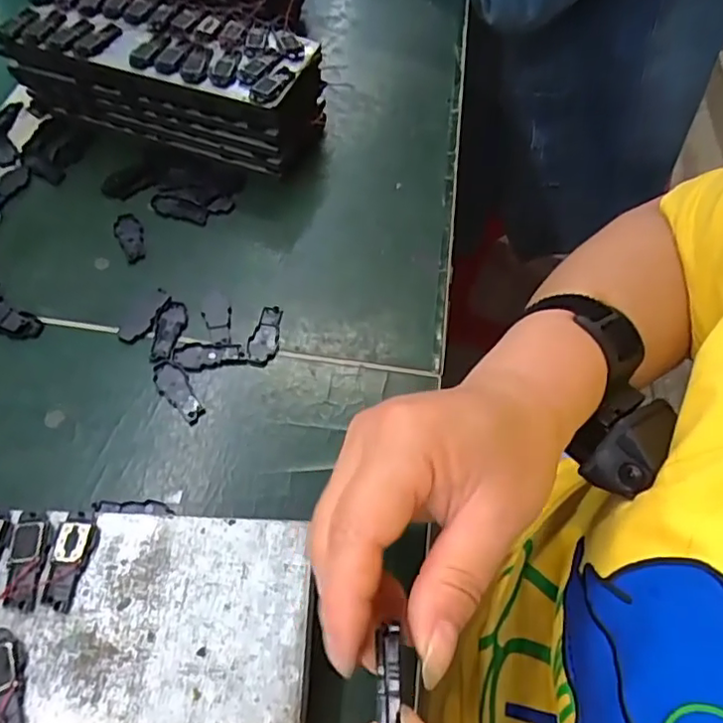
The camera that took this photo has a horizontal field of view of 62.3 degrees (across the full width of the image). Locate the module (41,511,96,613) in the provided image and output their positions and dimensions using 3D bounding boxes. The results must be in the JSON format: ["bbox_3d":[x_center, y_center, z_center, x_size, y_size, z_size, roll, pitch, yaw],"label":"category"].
[{"bbox_3d":[-0.116,0.079,0.240,0.014,0.004,0.038,2,57,-2],"label":"module"}]

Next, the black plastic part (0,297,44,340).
[{"bbox_3d":[-0.204,-0.026,0.336,0.050,0.007,0.020,23,58,12],"label":"black plastic part"}]

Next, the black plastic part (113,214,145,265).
[{"bbox_3d":[-0.143,-0.078,0.370,0.016,0.004,0.040,-21,60,-16],"label":"black plastic part"}]

